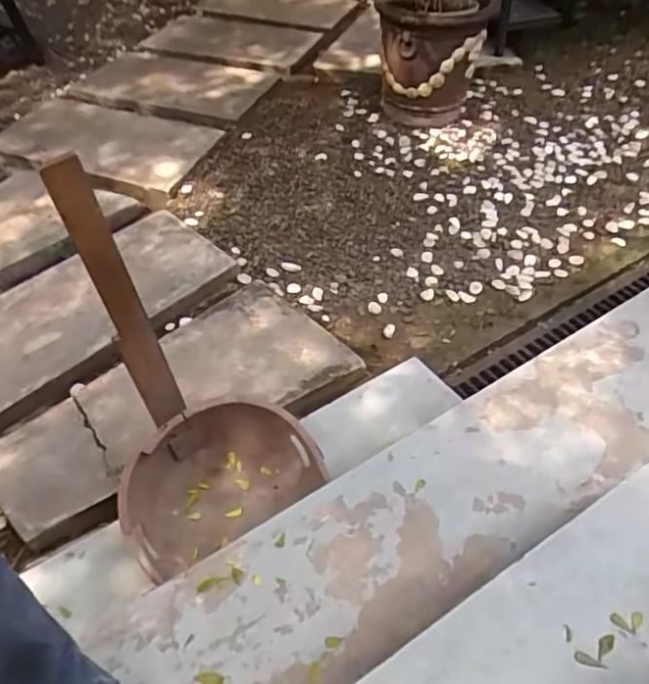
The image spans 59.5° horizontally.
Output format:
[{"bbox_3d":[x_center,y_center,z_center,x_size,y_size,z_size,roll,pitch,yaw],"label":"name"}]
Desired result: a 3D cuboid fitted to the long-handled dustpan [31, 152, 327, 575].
[{"bbox_3d":[-0.270,0.082,1.075,0.427,0.781,0.256,-28,51,-21],"label":"long-handled dustpan"}]

